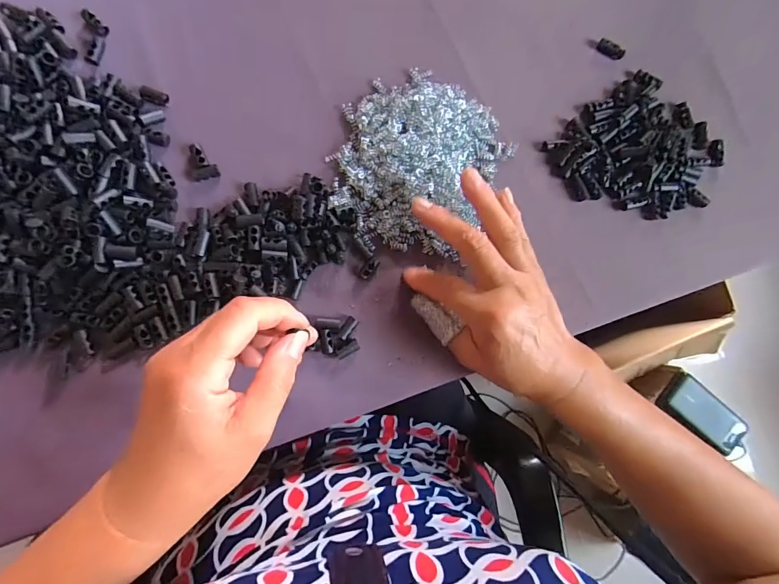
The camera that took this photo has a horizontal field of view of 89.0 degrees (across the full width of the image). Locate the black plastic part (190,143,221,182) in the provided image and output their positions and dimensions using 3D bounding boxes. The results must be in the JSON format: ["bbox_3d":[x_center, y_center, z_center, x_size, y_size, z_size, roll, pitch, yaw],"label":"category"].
[{"bbox_3d":[-0.141,-0.098,0.296,0.019,0.007,0.027,-18,85,-9],"label":"black plastic part"}]

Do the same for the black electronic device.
[{"bbox_3d":[0.559,0.216,0.704,0.158,0.024,0.074,39,90,-6],"label":"black electronic device"}]

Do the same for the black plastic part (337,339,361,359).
[{"bbox_3d":[-0.031,0.044,0.298,0.017,0.006,0.008,-34,91,-9],"label":"black plastic part"}]

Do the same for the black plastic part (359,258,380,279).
[{"bbox_3d":[-0.015,-0.018,0.307,0.010,0.005,0.017,35,82,-4],"label":"black plastic part"}]

